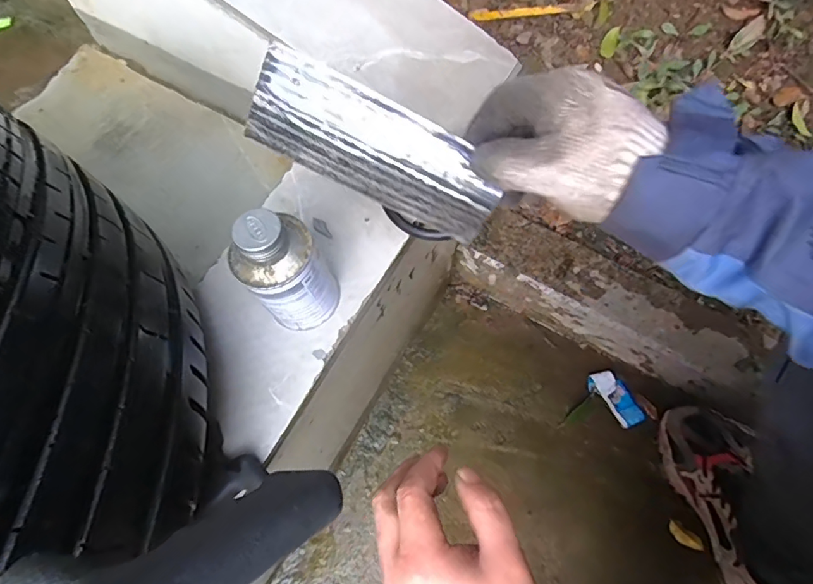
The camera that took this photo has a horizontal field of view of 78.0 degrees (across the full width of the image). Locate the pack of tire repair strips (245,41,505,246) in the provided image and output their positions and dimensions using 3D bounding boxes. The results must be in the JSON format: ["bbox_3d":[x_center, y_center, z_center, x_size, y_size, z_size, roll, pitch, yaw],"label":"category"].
[{"bbox_3d":[-0.020,-0.099,0.350,0.179,0.069,0.009,27,30,-5],"label":"pack of tire repair strips"}]

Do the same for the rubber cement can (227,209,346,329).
[{"bbox_3d":[-0.093,-0.015,0.399,0.065,0.119,0.056,-36,72,-13],"label":"rubber cement can"}]

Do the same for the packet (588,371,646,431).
[{"bbox_3d":[0.327,0.164,0.782,0.046,0.012,0.093,-35,72,-13],"label":"packet"}]

